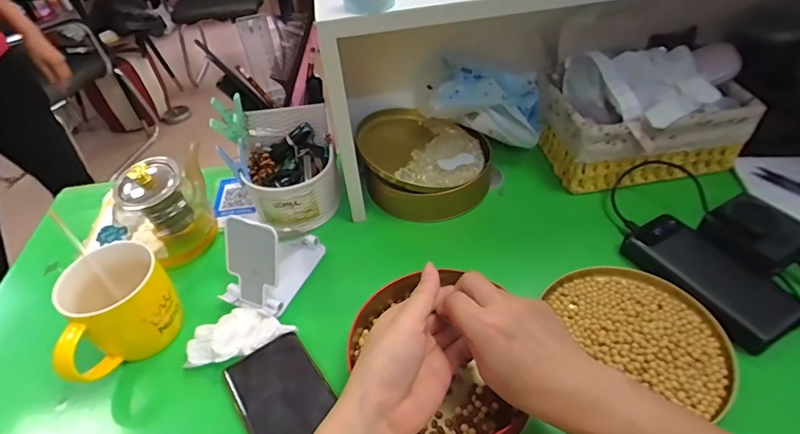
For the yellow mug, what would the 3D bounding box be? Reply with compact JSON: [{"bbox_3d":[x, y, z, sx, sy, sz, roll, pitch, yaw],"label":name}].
[{"bbox_3d":[-0.276,0.092,0.430,0.081,0.090,0.109,24,50,28],"label":"yellow mug"}]

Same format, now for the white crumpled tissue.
[{"bbox_3d":[-0.160,0.112,0.444,0.099,0.021,0.055,-17,44,-13],"label":"white crumpled tissue"}]

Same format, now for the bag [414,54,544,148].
[{"bbox_3d":[0.111,-0.151,0.594,0.166,0.091,0.091,-9,43,-4],"label":"bag"}]

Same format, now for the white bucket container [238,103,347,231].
[{"bbox_3d":[-0.137,-0.061,0.566,0.114,0.101,0.119,-14,43,-9],"label":"white bucket container"}]

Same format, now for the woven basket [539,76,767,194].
[{"bbox_3d":[0.315,-0.116,0.590,0.222,0.096,0.136,-9,43,-3],"label":"woven basket"}]

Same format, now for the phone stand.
[{"bbox_3d":[-0.142,0.036,0.480,0.067,0.096,0.110,11,45,17],"label":"phone stand"}]

